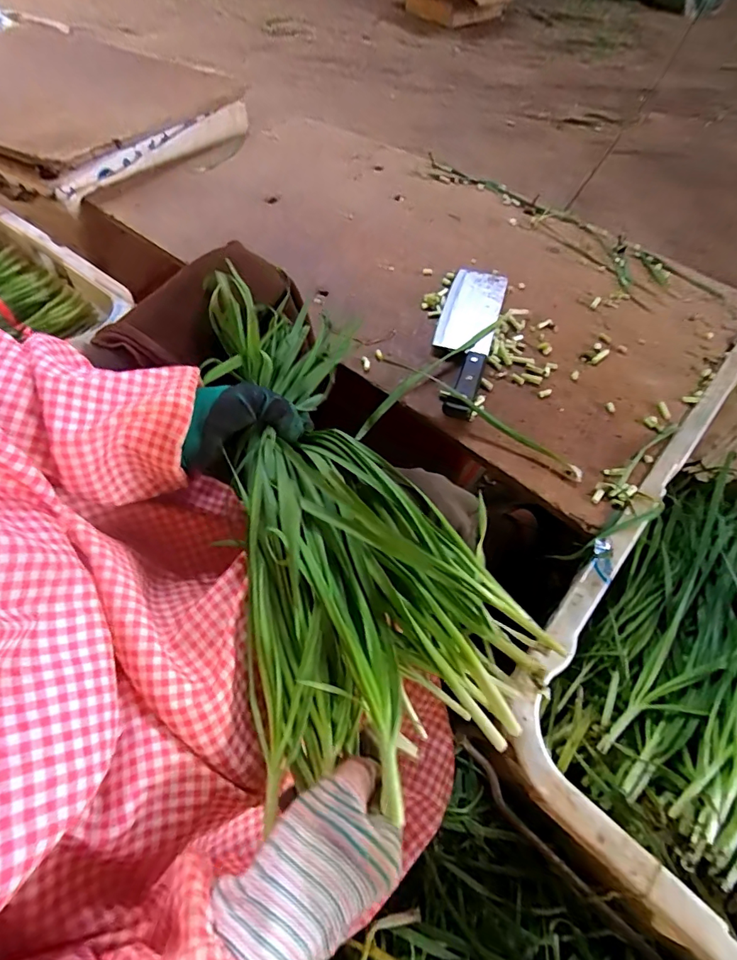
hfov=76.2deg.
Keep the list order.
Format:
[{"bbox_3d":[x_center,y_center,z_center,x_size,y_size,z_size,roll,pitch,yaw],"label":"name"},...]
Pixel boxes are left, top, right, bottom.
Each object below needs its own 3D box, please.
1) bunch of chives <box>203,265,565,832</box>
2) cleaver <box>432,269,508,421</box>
[{"bbox_3d":[-0.033,0.010,0.382,0.199,0.075,0.413,-17,68,-14],"label":"bunch of chives"},{"bbox_3d":[0.120,-0.182,0.584,0.070,0.023,0.272,16,58,6],"label":"cleaver"}]

